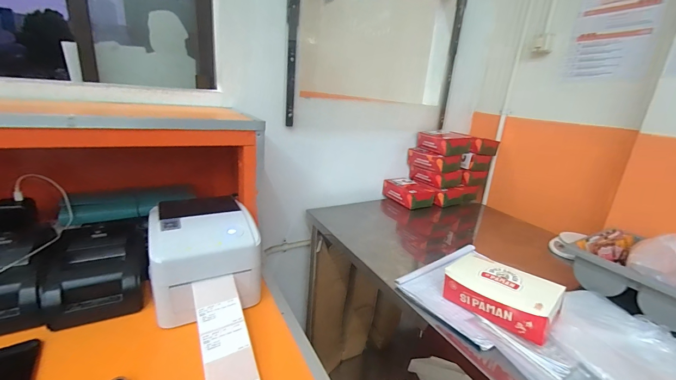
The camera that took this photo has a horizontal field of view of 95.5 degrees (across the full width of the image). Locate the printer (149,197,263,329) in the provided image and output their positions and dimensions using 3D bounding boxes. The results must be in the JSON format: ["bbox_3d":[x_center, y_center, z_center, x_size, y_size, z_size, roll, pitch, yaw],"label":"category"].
[{"bbox_3d":[-0.249,0.110,0.565,0.166,0.148,0.193,-7,22,-32],"label":"printer"}]

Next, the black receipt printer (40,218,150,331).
[{"bbox_3d":[-0.415,0.137,0.541,0.141,0.105,0.144,-6,22,-30],"label":"black receipt printer"}]

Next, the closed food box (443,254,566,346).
[{"bbox_3d":[0.304,0.193,0.579,0.178,0.071,0.105,22,25,40],"label":"closed food box"}]

